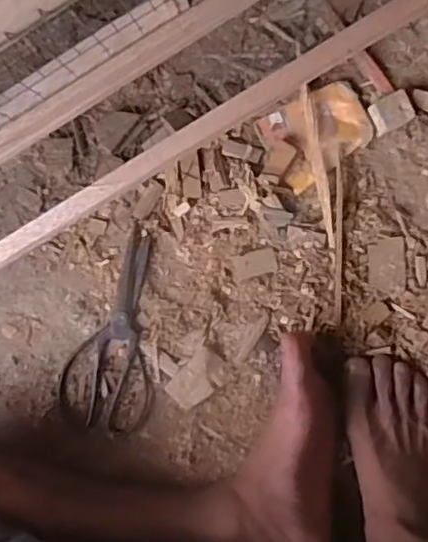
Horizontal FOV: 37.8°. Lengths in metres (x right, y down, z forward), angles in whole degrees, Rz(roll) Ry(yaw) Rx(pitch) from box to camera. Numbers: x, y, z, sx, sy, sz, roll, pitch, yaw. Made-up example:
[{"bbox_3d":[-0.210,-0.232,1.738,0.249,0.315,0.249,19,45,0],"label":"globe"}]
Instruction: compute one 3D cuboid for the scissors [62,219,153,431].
[{"bbox_3d":[-0.096,0.058,0.609,0.088,0.007,0.197,9,92,8],"label":"scissors"}]

